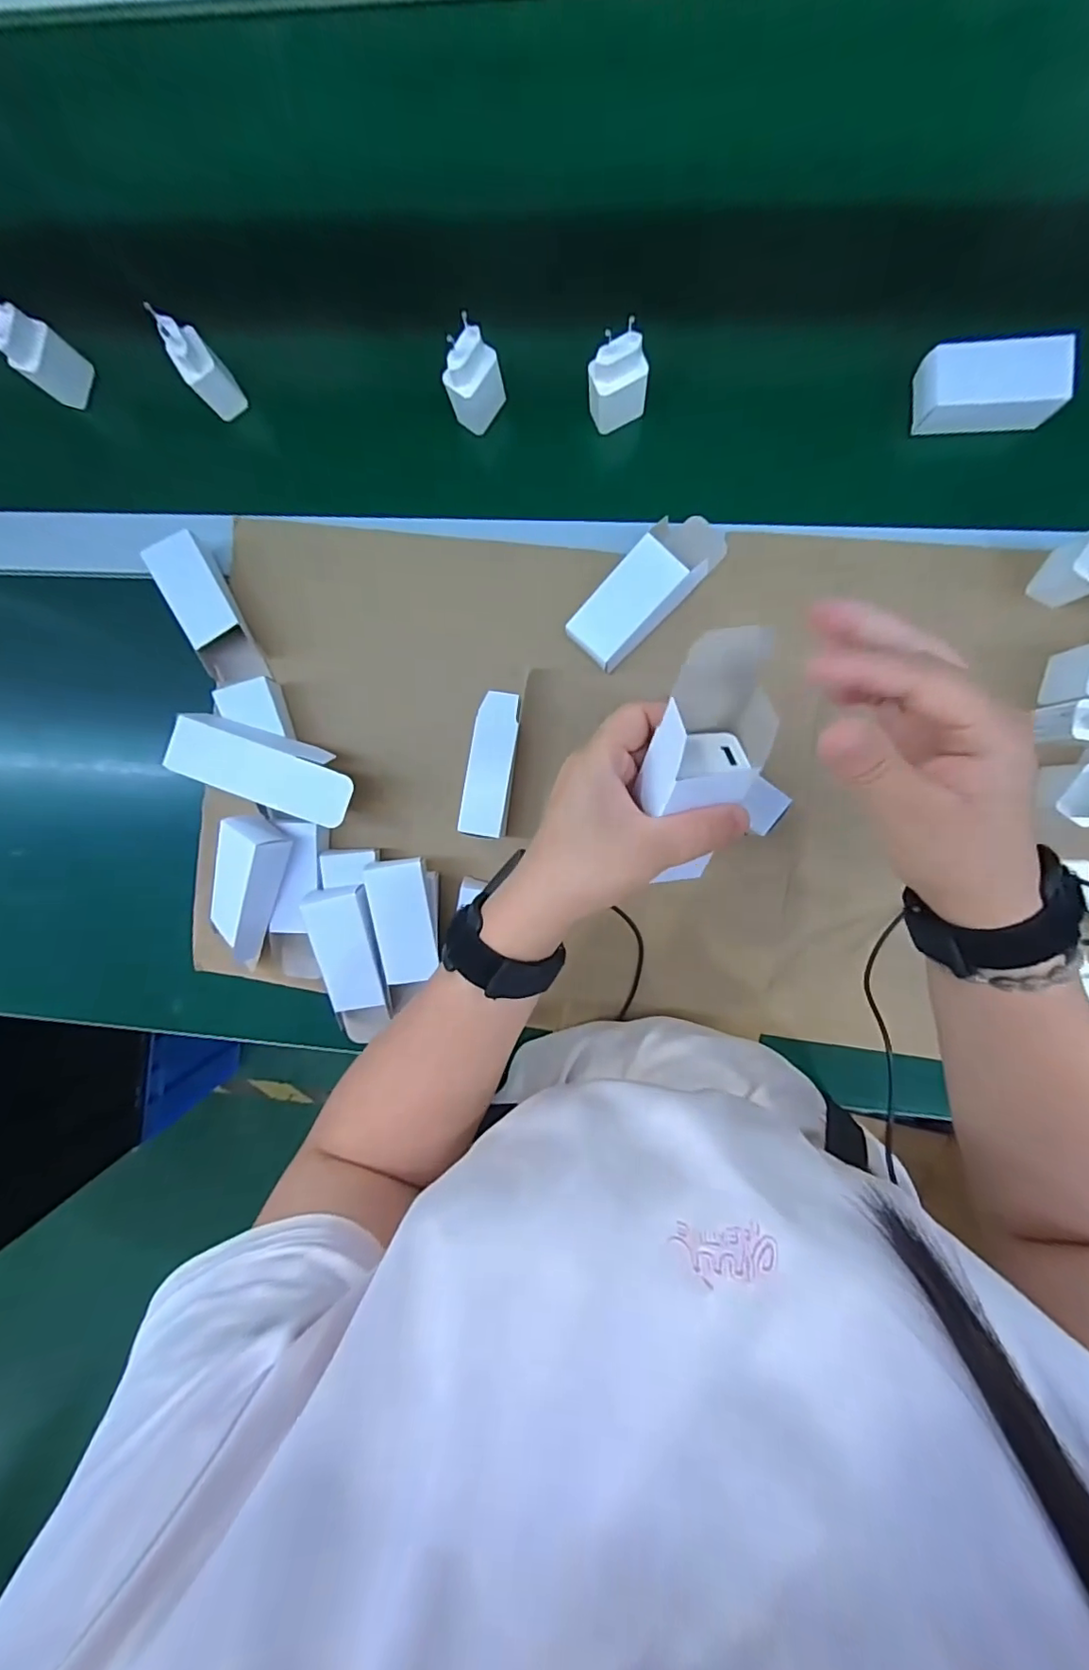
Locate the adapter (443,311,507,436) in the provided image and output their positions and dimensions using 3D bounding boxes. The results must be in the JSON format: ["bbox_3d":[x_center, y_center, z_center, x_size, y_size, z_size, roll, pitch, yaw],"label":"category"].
[{"bbox_3d":[-0.055,-0.350,0.429,0.042,0.072,0.023,-41,89,4],"label":"adapter"}]

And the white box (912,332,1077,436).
[{"bbox_3d":[0.324,-0.326,0.408,0.093,0.028,0.051,0,91,3],"label":"white box"}]

